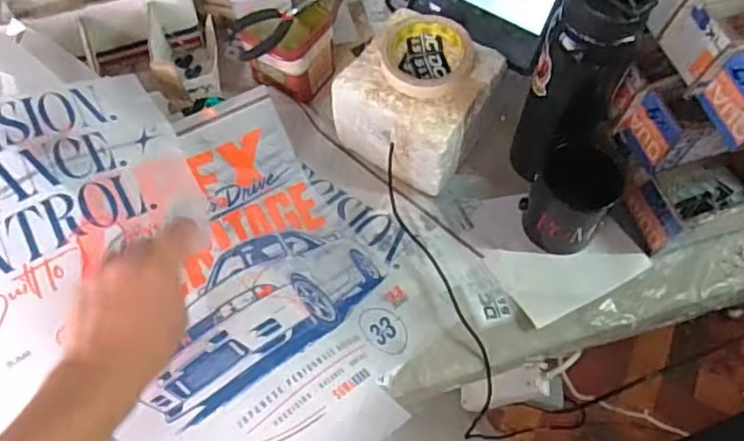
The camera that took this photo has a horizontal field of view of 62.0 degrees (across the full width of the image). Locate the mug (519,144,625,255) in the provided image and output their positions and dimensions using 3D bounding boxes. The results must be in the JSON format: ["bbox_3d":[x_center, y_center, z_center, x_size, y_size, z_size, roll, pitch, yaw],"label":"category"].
[{"bbox_3d":[0.200,-0.020,0.633,0.077,0.101,0.072,0,62,0],"label":"mug"}]

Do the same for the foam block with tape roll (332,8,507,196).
[{"bbox_3d":[0.050,-0.128,0.684,0.139,0.115,0.133,34,67,16],"label":"foam block with tape roll"}]

